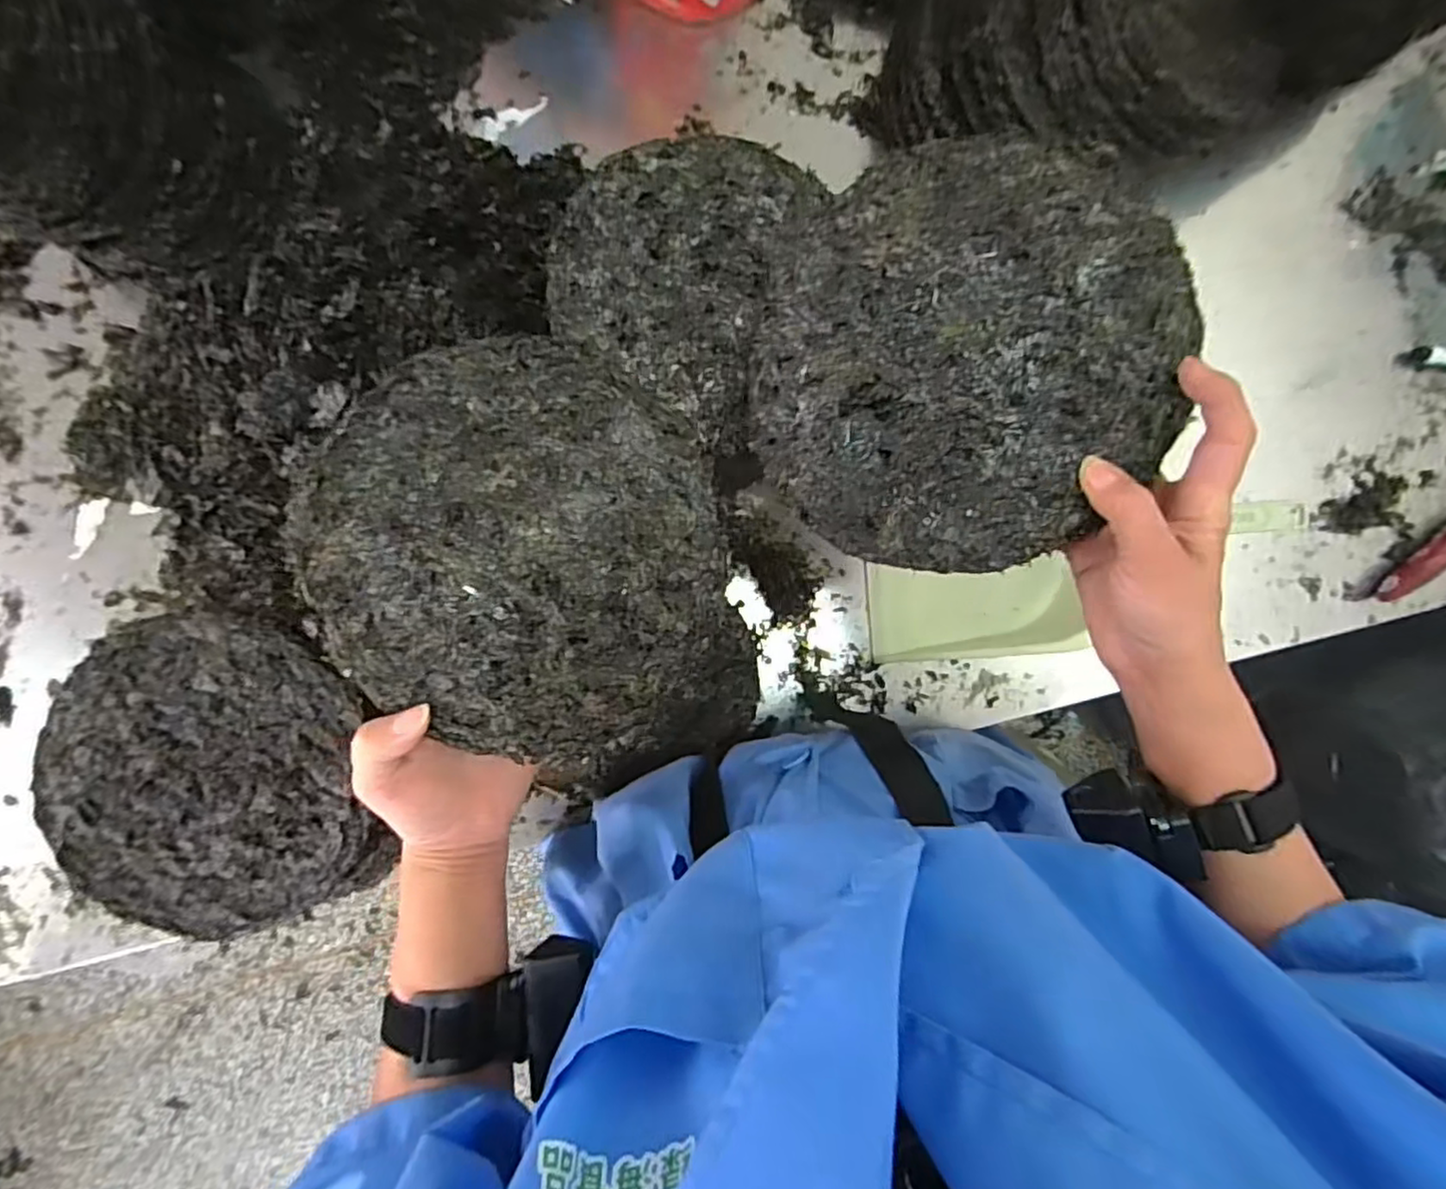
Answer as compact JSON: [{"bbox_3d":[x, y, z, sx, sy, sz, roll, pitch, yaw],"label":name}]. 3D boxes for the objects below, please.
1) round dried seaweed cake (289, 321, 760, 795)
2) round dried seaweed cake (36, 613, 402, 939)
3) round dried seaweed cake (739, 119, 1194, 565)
[{"bbox_3d":[-0.089,-0.013,0.328,0.193,0.015,0.218,-15,90,-22],"label":"round dried seaweed cake"},{"bbox_3d":[-0.319,0.113,0.415,0.189,0.016,0.192,-6,89,-4],"label":"round dried seaweed cake"},{"bbox_3d":[0.110,-0.111,0.327,0.194,0.010,0.193,5,102,22],"label":"round dried seaweed cake"}]

